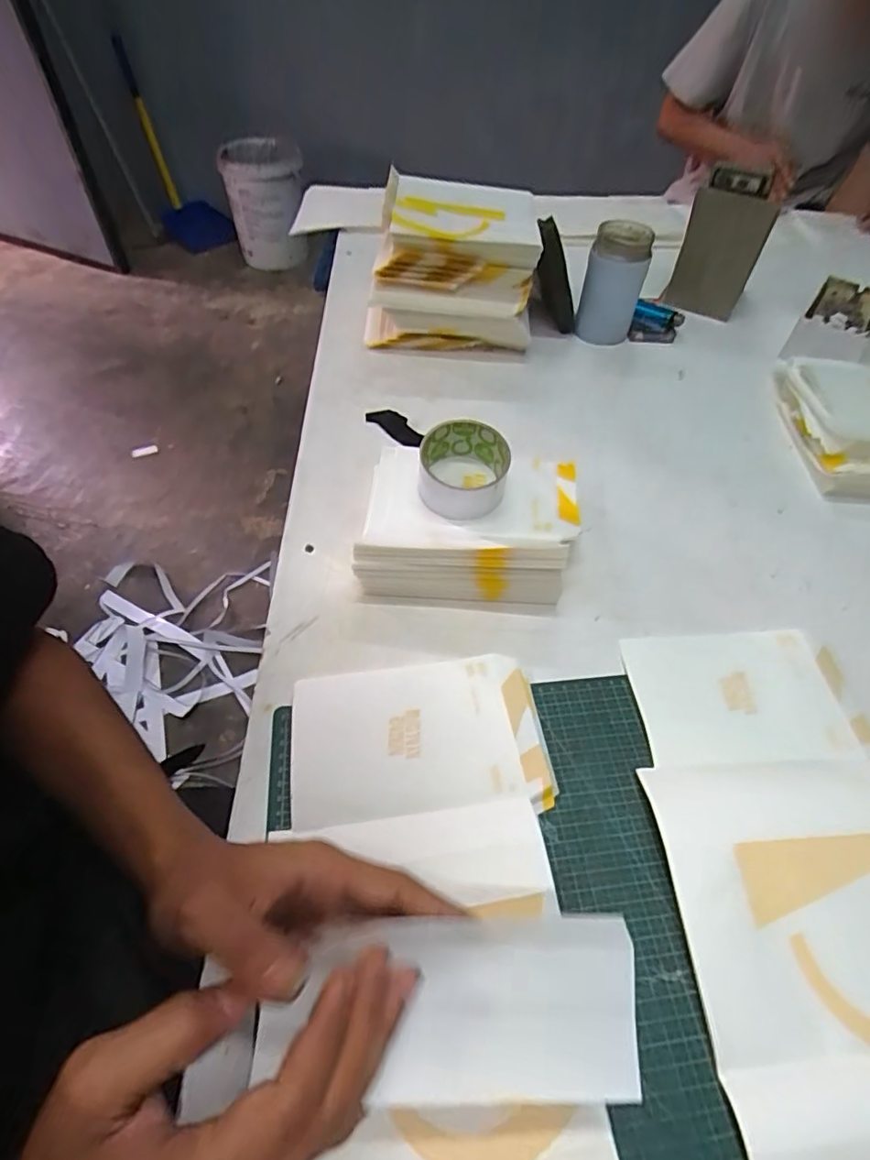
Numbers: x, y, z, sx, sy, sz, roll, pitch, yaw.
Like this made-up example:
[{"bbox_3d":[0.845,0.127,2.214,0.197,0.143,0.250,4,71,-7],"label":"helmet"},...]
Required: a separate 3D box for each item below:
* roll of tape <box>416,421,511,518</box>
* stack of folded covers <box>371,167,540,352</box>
[{"bbox_3d":[0.026,-0.102,0.520,0.079,0.052,0.077,2,52,-2],"label":"roll of tape"},{"bbox_3d":[0.023,-0.422,0.747,0.209,0.126,0.219,6,52,1],"label":"stack of folded covers"}]

